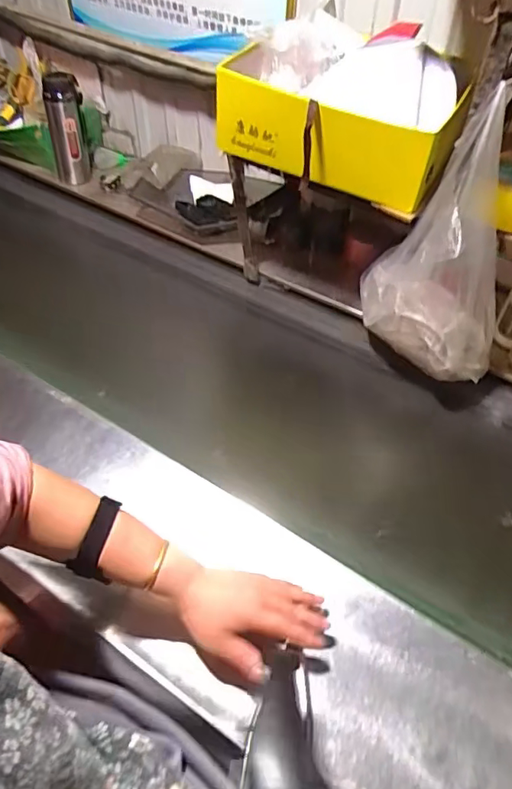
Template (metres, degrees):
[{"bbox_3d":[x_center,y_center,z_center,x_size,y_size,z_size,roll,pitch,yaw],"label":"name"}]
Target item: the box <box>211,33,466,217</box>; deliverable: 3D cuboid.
[{"bbox_3d":[0.129,-0.437,0.817,0.354,0.146,0.249,20,50,14],"label":"box"}]

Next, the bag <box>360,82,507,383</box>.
[{"bbox_3d":[0.274,-0.210,0.788,0.139,0.352,0.223,-8,49,-11],"label":"bag"}]

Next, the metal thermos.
[{"bbox_3d":[-0.432,-0.599,1.239,0.085,0.240,0.076,-12,50,-14],"label":"metal thermos"}]

